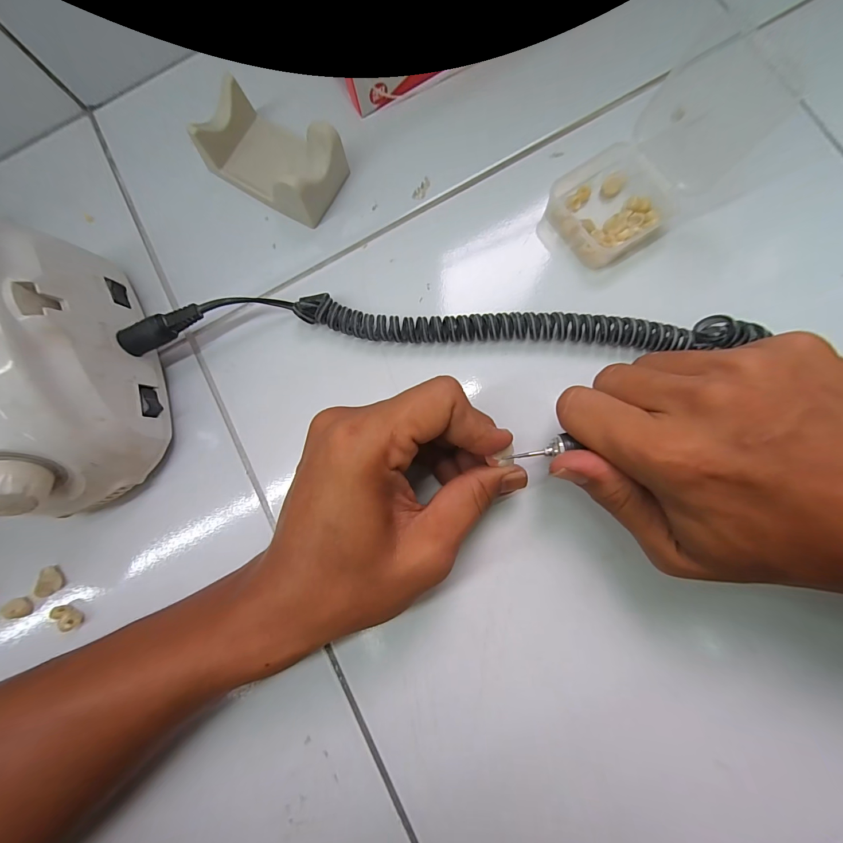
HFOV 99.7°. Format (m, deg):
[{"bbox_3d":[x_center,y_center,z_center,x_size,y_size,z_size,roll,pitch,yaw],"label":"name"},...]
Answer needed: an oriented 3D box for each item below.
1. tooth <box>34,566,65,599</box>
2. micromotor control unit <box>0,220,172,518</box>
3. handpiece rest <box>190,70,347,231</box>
[{"bbox_3d":[-0.227,0.098,0.216,0.015,0.010,0.018,-8,83,4],"label":"tooth"},{"bbox_3d":[-0.208,-0.021,0.190,0.094,0.084,0.139,-23,82,2],"label":"micromotor control unit"},{"bbox_3d":[-0.092,-0.164,0.223,0.080,0.033,0.051,34,87,8],"label":"handpiece rest"}]

